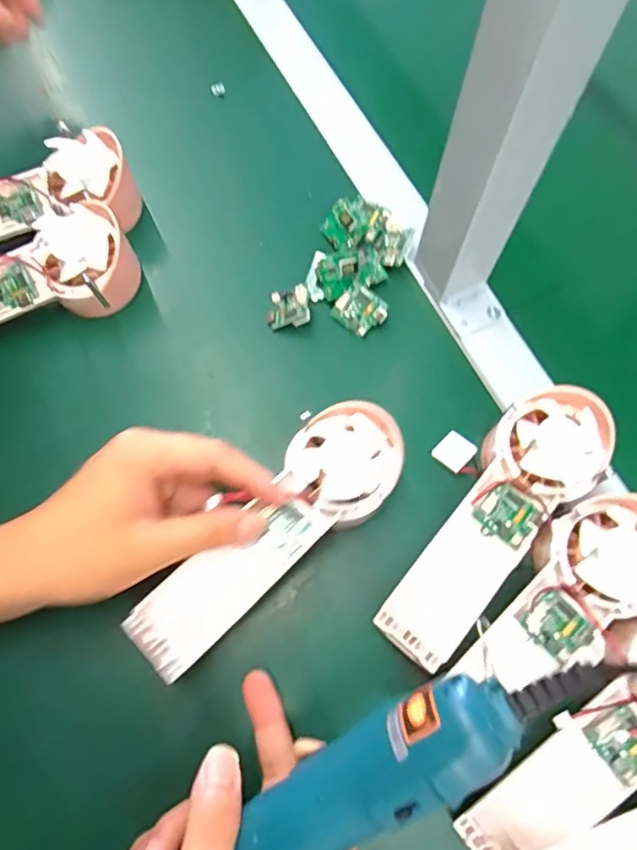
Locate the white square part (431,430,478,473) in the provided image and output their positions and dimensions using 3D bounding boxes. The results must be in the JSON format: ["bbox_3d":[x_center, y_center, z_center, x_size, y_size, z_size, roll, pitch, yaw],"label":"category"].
[{"bbox_3d":[0.088,0.017,0.360,0.021,0.005,0.023,43,74,13],"label":"white square part"}]

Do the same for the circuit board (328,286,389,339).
[{"bbox_3d":[0.029,-0.079,0.390,0.034,0.006,0.029,37,102,-1],"label":"circuit board"}]

